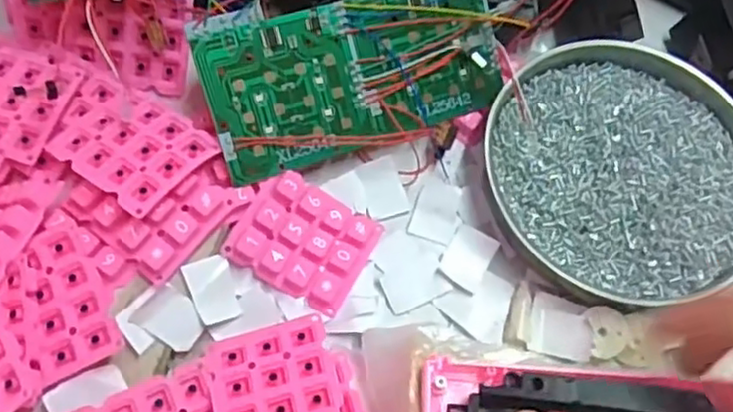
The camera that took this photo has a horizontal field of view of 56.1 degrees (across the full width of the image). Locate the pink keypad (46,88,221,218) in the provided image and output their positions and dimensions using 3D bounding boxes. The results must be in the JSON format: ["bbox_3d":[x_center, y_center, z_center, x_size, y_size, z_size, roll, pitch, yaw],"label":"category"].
[{"bbox_3d":[-0.104,-0.028,0.299,0.060,0.008,0.047,35,70,11],"label":"pink keypad"}]

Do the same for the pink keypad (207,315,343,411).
[{"bbox_3d":[-0.037,0.075,0.281,0.049,0.010,0.054,-13,69,-8],"label":"pink keypad"}]

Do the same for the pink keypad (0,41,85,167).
[{"bbox_3d":[-0.162,-0.049,0.306,0.056,0.006,0.053,17,68,4],"label":"pink keypad"}]

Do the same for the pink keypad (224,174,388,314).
[{"bbox_3d":[-0.027,0.015,0.312,0.058,0.012,0.049,32,70,-3],"label":"pink keypad"}]

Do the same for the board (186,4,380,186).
[{"bbox_3d":[-0.036,-0.053,0.312,0.071,0.004,0.071,-19,105,-16],"label":"board"}]

